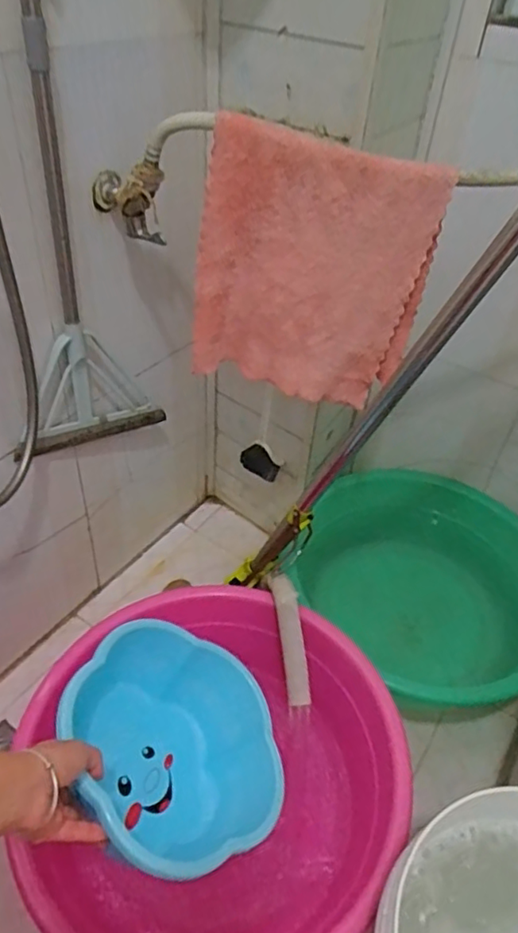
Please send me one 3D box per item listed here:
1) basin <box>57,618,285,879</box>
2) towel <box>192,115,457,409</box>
[{"bbox_3d":[-0.108,0.319,0.678,0.255,0.109,0.264,10,41,-42],"label":"basin"},{"bbox_3d":[0.059,-0.228,0.723,0.278,0.309,0.041,11,42,5],"label":"towel"}]

